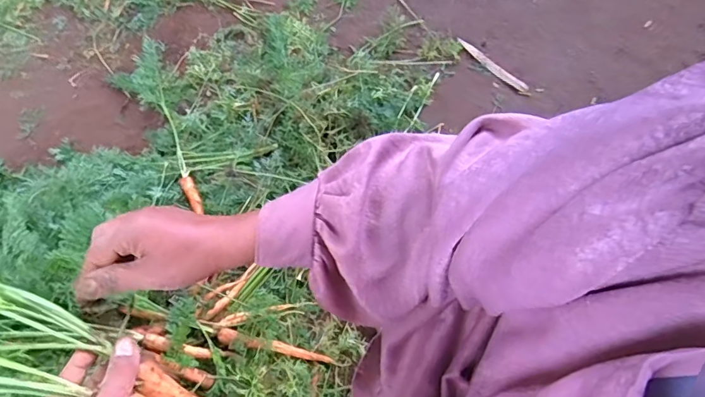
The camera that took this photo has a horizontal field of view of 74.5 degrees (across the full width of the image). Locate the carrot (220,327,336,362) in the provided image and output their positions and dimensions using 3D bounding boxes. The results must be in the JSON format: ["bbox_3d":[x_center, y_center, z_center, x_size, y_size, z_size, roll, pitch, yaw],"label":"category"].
[{"bbox_3d":[-0.123,0.239,0.741,0.183,0.024,0.022,12,66,6],"label":"carrot"}]

